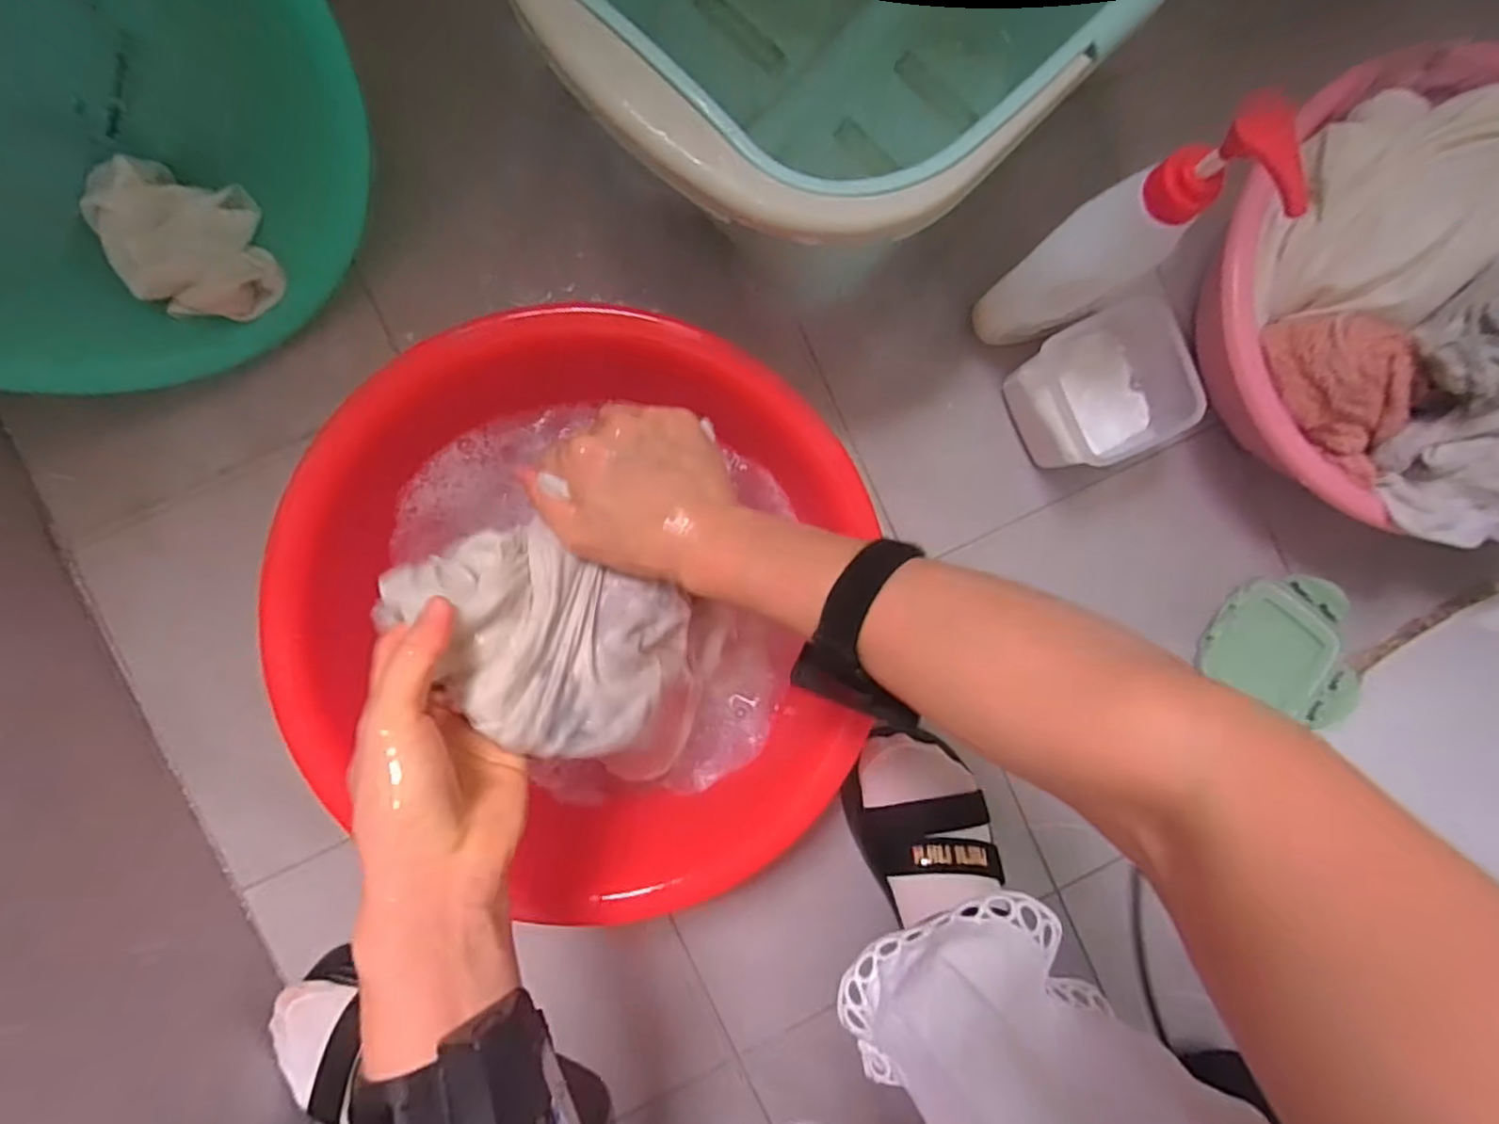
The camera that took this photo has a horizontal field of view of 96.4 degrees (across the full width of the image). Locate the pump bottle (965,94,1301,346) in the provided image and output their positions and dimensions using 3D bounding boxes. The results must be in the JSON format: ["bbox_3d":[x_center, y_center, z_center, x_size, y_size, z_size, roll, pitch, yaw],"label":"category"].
[{"bbox_3d":[0.227,-0.194,0.422,0.075,0.228,0.067,-40,94,-3],"label":"pump bottle"}]

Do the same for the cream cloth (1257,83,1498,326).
[{"bbox_3d":[0.428,-0.235,0.434,0.186,0.040,0.135,-37,81,16],"label":"cream cloth"}]

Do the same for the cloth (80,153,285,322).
[{"bbox_3d":[-0.405,-0.228,0.481,0.103,0.050,0.114,-23,93,-4],"label":"cloth"}]

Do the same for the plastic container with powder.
[{"bbox_3d":[0.272,-0.133,0.522,0.113,0.085,0.108,-22,93,-4],"label":"plastic container with powder"}]

